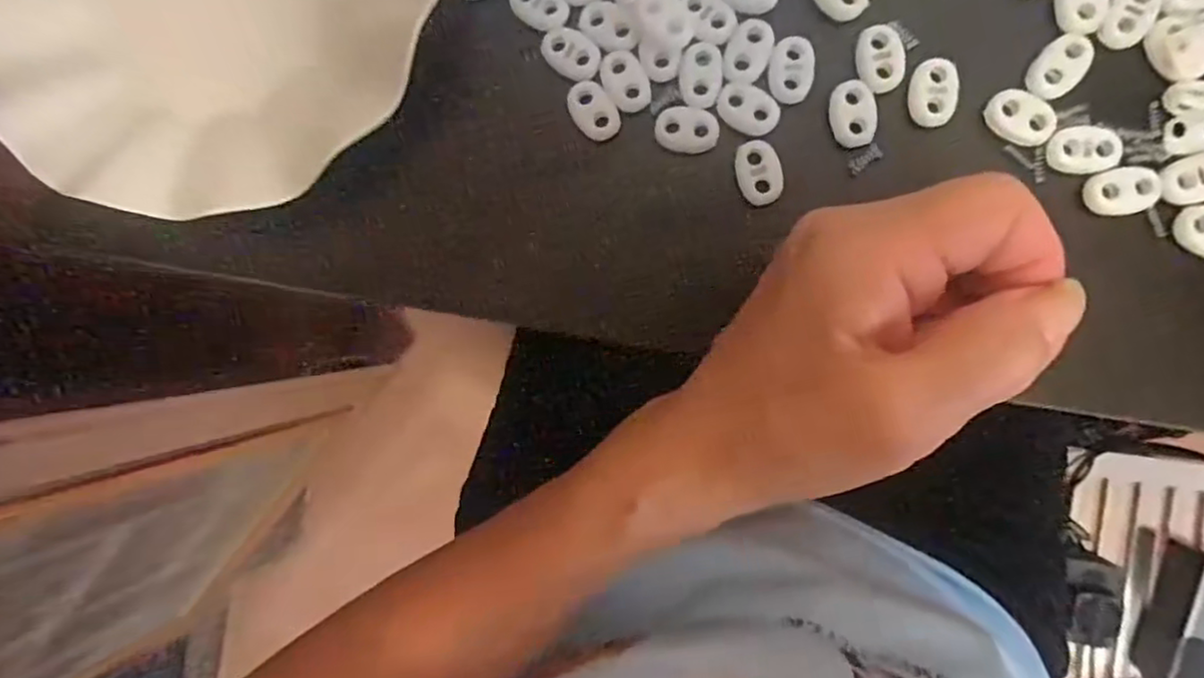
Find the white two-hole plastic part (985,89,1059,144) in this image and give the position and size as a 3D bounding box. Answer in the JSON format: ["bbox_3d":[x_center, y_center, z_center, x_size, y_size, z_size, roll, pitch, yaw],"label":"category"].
[{"bbox_3d":[0.142,-0.075,0.219,0.023,0.004,0.016,39,95,4],"label":"white two-hole plastic part"}]

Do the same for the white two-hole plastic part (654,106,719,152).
[{"bbox_3d":[0.030,-0.075,0.231,0.023,0.004,0.015,12,93,6],"label":"white two-hole plastic part"}]

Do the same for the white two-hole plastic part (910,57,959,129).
[{"bbox_3d":[0.114,-0.085,0.222,0.015,0.004,0.023,5,92,6],"label":"white two-hole plastic part"}]

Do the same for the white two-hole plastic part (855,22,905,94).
[{"bbox_3d":[0.096,-0.097,0.223,0.015,0.004,0.023,-8,91,6],"label":"white two-hole plastic part"}]

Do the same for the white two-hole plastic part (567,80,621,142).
[{"bbox_3d":[-0.003,-0.083,0.234,0.014,0.004,0.023,-37,88,6],"label":"white two-hole plastic part"}]

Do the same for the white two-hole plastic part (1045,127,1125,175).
[{"bbox_3d":[0.162,-0.063,0.217,0.022,0.004,0.016,-2,91,6],"label":"white two-hole plastic part"}]

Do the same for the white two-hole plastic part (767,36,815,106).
[{"bbox_3d":[0.066,-0.095,0.226,0.015,0.004,0.023,3,92,6],"label":"white two-hole plastic part"}]

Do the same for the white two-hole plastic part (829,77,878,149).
[{"bbox_3d":[0.088,-0.079,0.225,0.015,0.004,0.022,-9,91,6],"label":"white two-hole plastic part"}]

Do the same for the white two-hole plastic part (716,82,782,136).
[{"bbox_3d":[0.052,-0.082,0.228,0.023,0.004,0.015,25,94,5],"label":"white two-hole plastic part"}]

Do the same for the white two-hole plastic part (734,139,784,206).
[{"bbox_3d":[0.056,-0.059,0.228,0.016,0.004,0.022,-17,90,6],"label":"white two-hole plastic part"}]

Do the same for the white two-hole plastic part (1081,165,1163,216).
[{"bbox_3d":[0.174,-0.049,0.215,0.022,0.004,0.015,-13,90,6],"label":"white two-hole plastic part"}]

